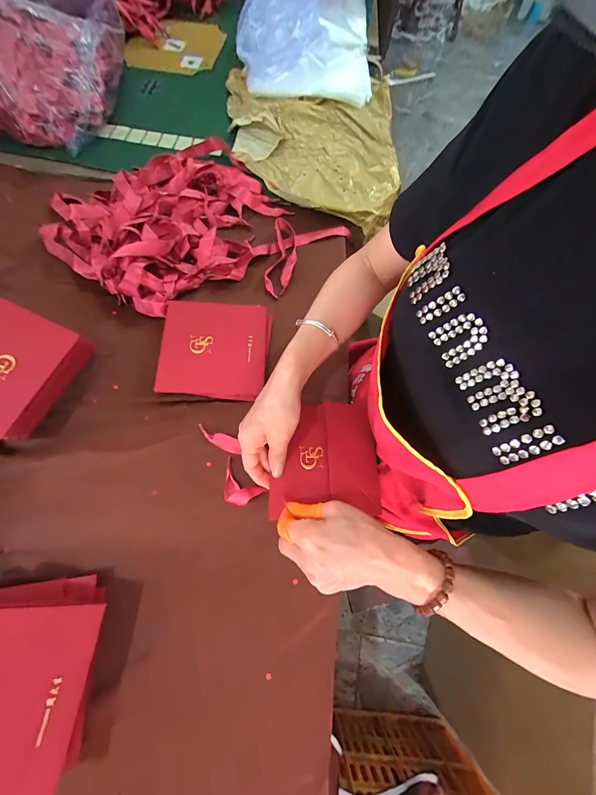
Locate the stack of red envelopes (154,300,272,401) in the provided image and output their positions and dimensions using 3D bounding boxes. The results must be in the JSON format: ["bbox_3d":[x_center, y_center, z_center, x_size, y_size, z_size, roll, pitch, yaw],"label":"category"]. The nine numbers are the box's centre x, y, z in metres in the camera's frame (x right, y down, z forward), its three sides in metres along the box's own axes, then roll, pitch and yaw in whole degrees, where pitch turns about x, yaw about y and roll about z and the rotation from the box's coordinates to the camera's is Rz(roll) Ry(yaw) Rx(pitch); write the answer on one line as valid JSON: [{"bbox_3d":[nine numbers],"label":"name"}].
[{"bbox_3d":[-0.113,-0.072,0.404,0.140,0.027,0.147,3,71,0],"label":"stack of red envelopes"}]

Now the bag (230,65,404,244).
[{"bbox_3d":[0.040,-0.498,0.579,0.335,0.055,0.383,-4,71,-3],"label":"bag"}]

